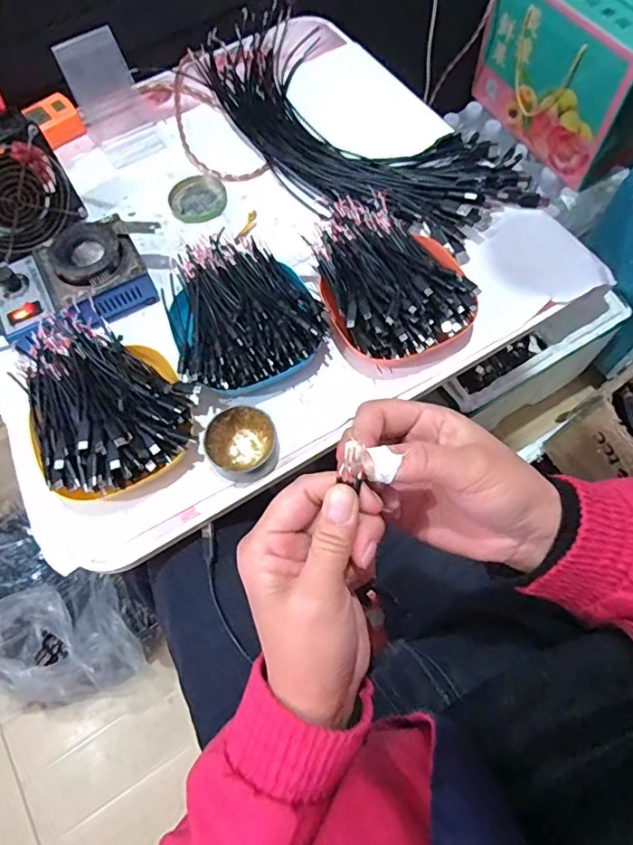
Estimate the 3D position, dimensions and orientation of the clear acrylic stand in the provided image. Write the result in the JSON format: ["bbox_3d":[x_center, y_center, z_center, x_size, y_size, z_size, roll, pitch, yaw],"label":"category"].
[{"bbox_3d":[-0.245,-0.384,0.623,0.080,0.092,0.094,-23,68,-7],"label":"clear acrylic stand"}]

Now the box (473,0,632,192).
[{"bbox_3d":[0.461,-0.627,0.921,0.159,0.239,0.321,-30,69,-10],"label":"box"}]

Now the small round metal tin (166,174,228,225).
[{"bbox_3d":[-0.139,-0.262,0.612,0.065,0.011,0.060,-1,67,2],"label":"small round metal tin"}]

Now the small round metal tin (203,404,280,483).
[{"bbox_3d":[-0.066,0.020,0.473,0.062,0.027,0.065,-1,67,2],"label":"small round metal tin"}]

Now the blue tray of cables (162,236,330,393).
[{"bbox_3d":[-0.073,-0.109,0.513,0.140,0.055,0.168,-20,68,-6],"label":"blue tray of cables"}]

